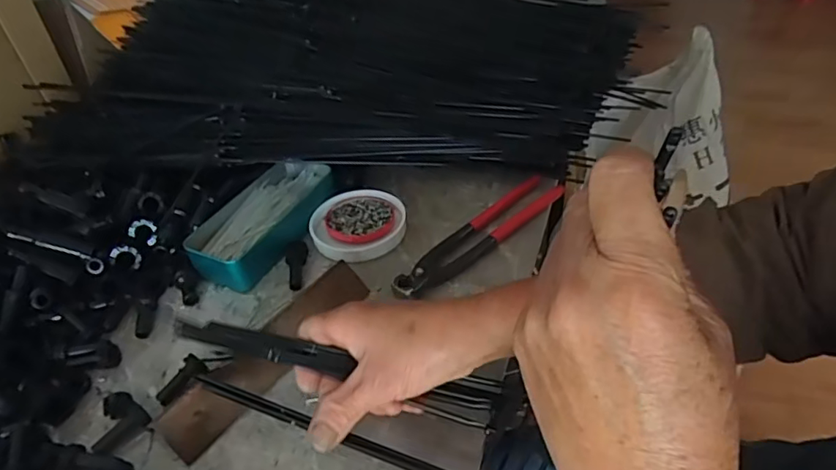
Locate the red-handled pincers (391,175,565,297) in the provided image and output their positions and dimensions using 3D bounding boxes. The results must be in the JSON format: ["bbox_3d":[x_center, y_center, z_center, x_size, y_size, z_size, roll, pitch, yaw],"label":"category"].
[{"bbox_3d":[0.051,-0.001,0.490,0.188,0.016,0.040,-33,47,-27],"label":"red-handled pincers"}]

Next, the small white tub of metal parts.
[{"bbox_3d":[-0.055,-0.010,0.524,0.088,0.017,0.088,-4,41,4],"label":"small white tub of metal parts"}]

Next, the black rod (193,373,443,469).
[{"bbox_3d":[-0.047,0.127,0.349,0.219,0.009,0.009,15,45,17],"label":"black rod"}]

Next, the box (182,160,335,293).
[{"bbox_3d":[-0.142,-0.016,0.521,0.072,0.033,0.153,16,46,25],"label":"box"}]

